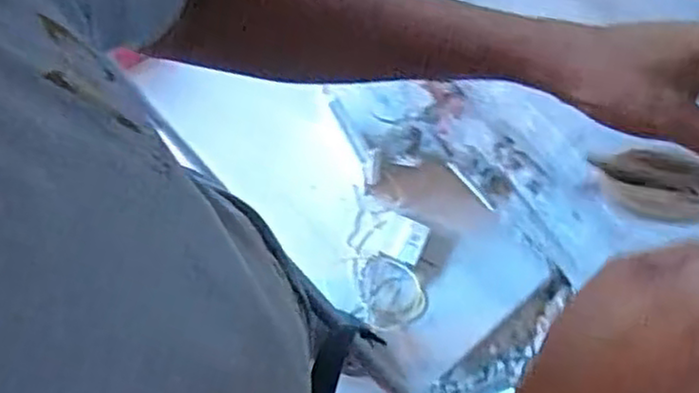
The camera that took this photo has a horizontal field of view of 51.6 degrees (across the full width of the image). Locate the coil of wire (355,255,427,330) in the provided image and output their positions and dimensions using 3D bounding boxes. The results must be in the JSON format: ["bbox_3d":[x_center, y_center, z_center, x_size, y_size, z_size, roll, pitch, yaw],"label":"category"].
[{"bbox_3d":[0.085,0.192,1.463,0.126,0.016,0.145,-15,76,-2],"label":"coil of wire"}]

